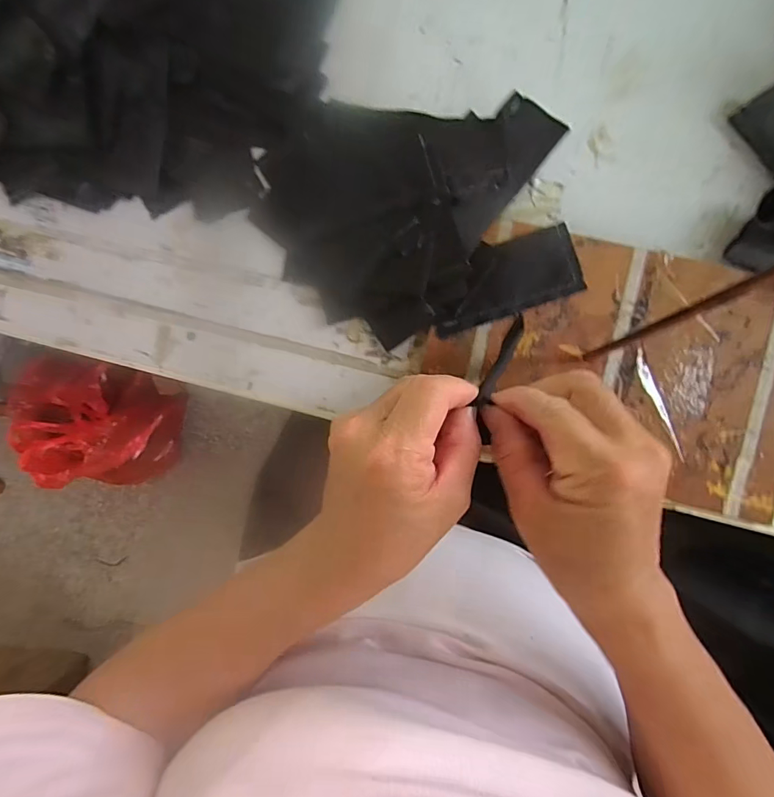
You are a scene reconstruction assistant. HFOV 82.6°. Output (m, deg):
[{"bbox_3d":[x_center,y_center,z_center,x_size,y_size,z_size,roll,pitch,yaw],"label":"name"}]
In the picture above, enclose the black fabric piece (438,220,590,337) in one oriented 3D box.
[{"bbox_3d":[0.087,-0.089,0.327,0.113,0.014,0.053,-19,87,3],"label":"black fabric piece"}]

